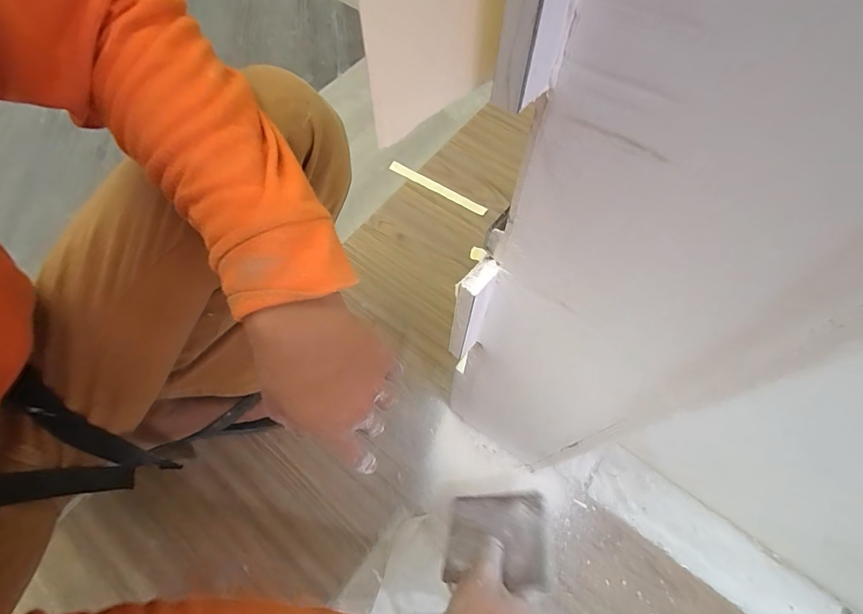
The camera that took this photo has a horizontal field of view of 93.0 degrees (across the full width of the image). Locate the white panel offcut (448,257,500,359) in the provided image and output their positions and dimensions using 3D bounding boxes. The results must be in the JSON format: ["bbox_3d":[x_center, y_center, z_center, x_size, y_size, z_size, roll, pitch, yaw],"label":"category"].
[{"bbox_3d":[0.024,0.007,0.249,0.013,0.100,0.024,33,69,16],"label":"white panel offcut"}]

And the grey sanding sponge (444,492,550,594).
[{"bbox_3d":[0.067,0.238,0.423,0.100,0.009,0.097,-5,29,14],"label":"grey sanding sponge"}]

